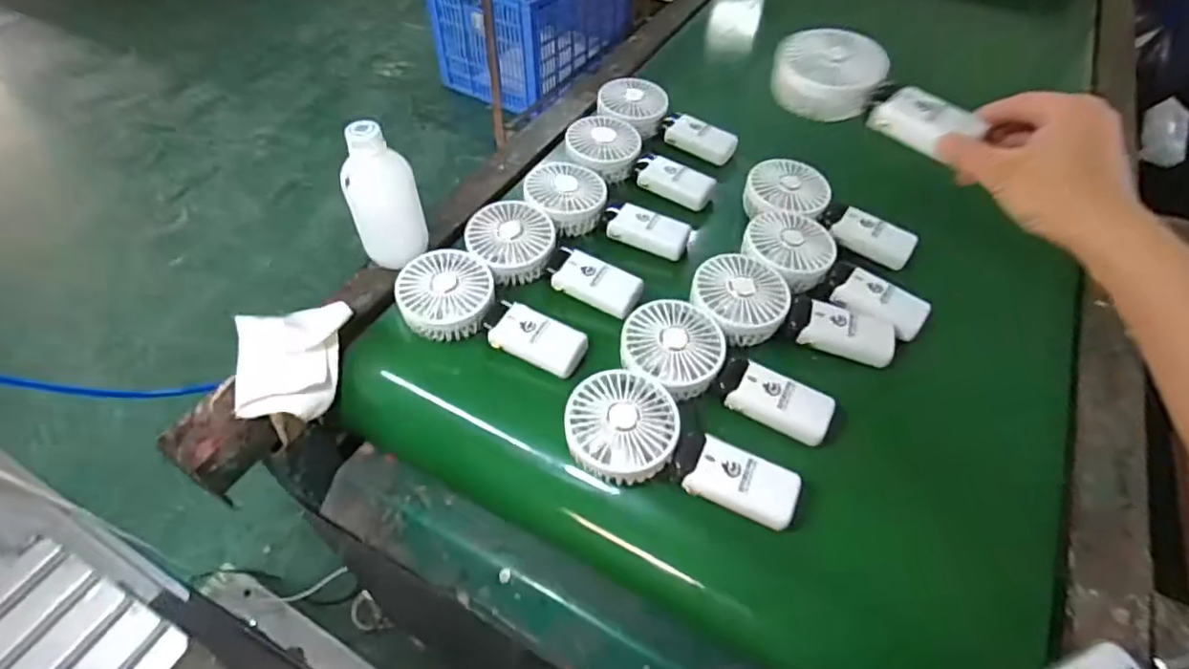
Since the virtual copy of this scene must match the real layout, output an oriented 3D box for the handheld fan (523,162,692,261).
[{"bbox_3d":[0.015,-0.138,0.670,0.184,0.034,0.085,14,52,11],"label":"handheld fan"}]

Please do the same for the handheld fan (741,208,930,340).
[{"bbox_3d":[0.237,-0.067,0.605,0.181,0.034,0.090,27,55,20],"label":"handheld fan"}]

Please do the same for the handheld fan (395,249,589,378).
[{"bbox_3d":[-0.095,-0.025,0.573,0.185,0.033,0.083,15,52,11],"label":"handheld fan"}]

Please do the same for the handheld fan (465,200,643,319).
[{"bbox_3d":[-0.046,-0.071,0.604,0.181,0.034,0.086,34,58,24],"label":"handheld fan"}]

